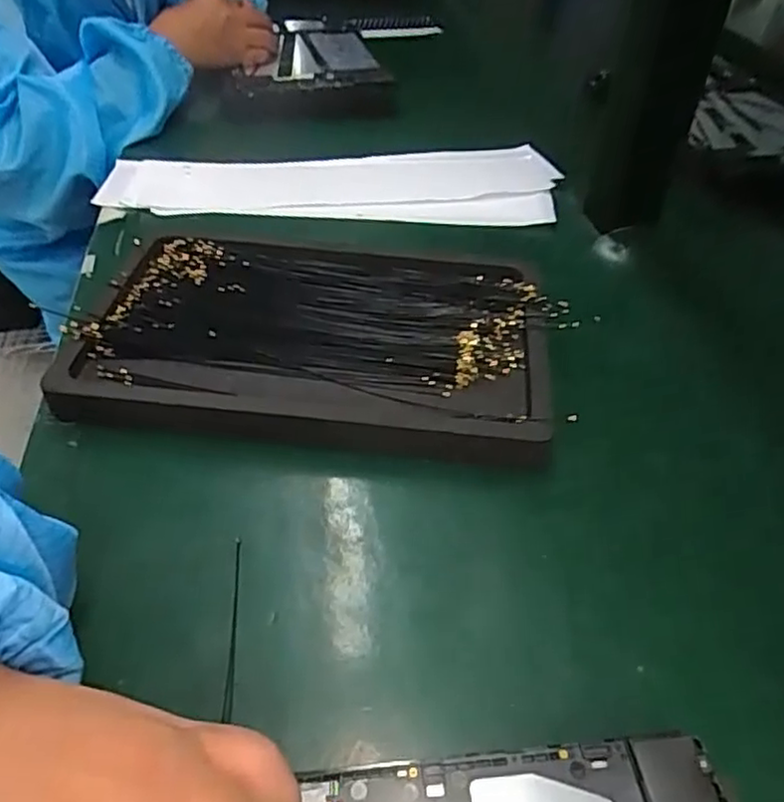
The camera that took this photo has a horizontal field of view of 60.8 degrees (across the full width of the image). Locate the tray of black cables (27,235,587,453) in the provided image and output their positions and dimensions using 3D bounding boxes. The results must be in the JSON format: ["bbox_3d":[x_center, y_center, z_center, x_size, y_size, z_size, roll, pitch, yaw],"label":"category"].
[{"bbox_3d":[-0.039,-0.036,0.370,0.245,0.030,0.152,3,44,4],"label":"tray of black cables"}]

